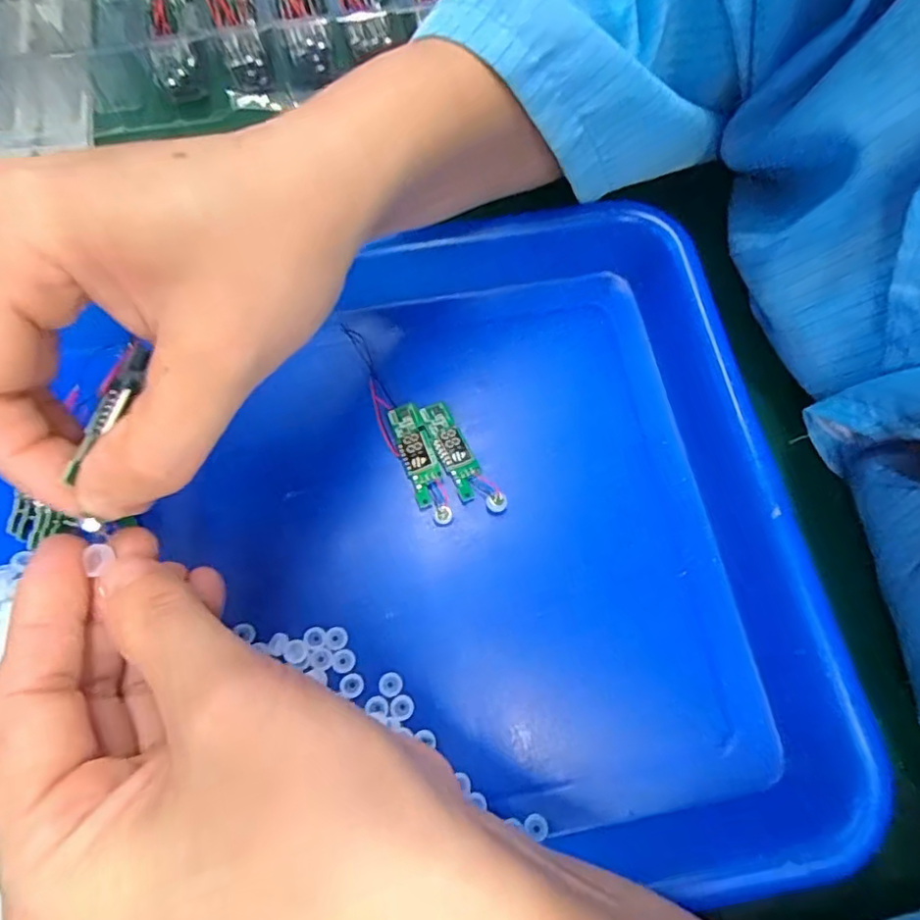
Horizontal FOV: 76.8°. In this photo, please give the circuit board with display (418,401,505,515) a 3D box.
[{"bbox_3d":[0.000,0.000,0.229,0.014,0.005,0.051,-30,74,-9],"label":"circuit board with display"}]

